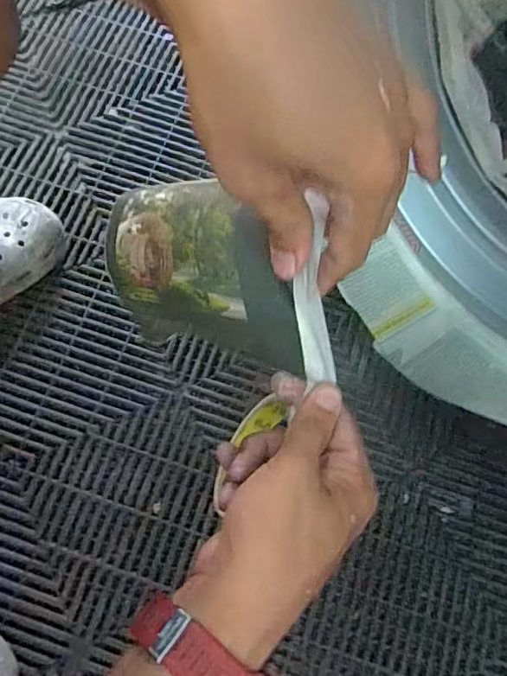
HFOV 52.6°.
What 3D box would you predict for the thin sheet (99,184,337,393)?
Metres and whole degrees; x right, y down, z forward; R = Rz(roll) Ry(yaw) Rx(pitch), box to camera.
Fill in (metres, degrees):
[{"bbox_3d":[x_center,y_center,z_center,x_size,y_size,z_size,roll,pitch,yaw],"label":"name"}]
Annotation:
[{"bbox_3d":[-0.025,-0.038,0.323,0.163,0.110,0.024,11,35,34],"label":"thin sheet"}]

